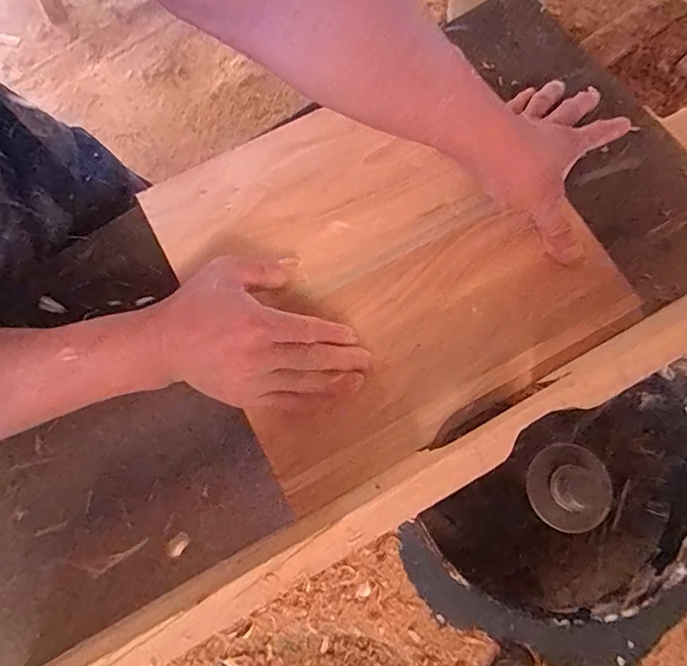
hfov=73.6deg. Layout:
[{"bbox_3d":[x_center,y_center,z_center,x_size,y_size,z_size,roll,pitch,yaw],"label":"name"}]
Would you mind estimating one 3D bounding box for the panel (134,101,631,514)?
[{"bbox_3d":[0.031,-0.067,0.402,0.324,0.021,0.307,-30,77,-7],"label":"panel"}]

